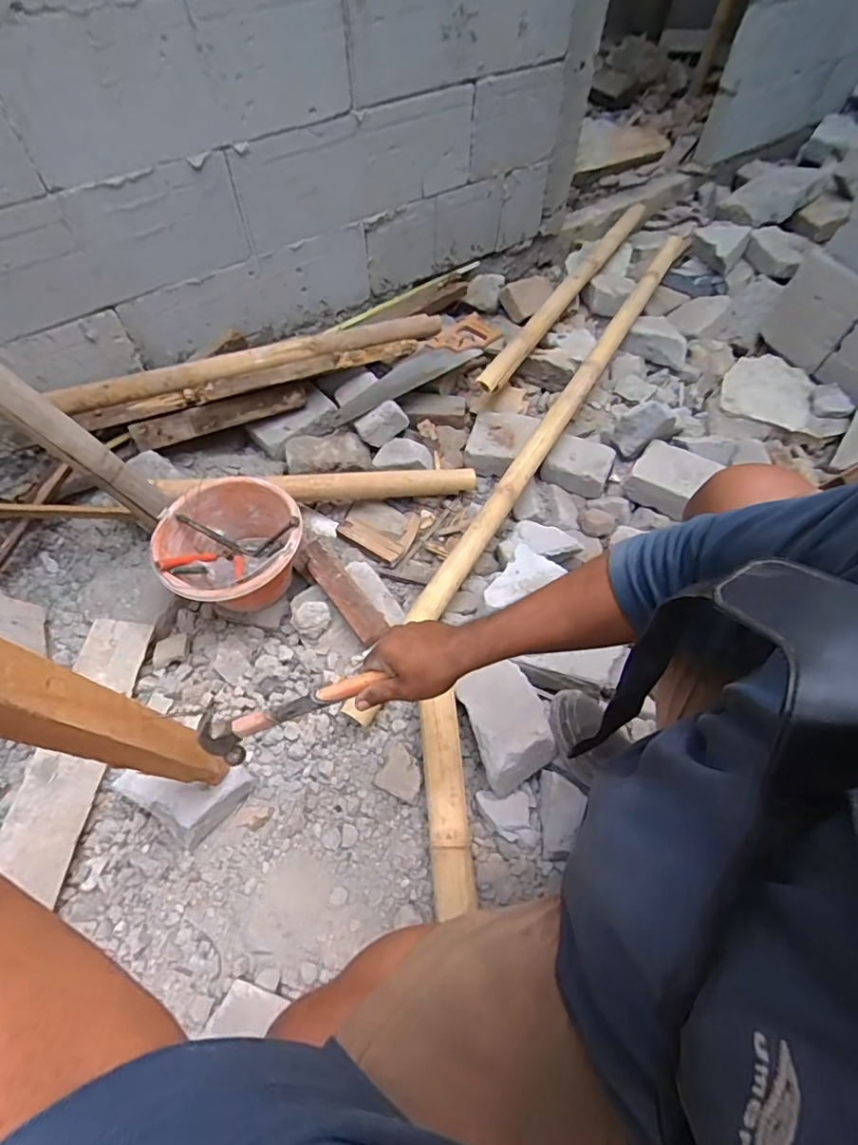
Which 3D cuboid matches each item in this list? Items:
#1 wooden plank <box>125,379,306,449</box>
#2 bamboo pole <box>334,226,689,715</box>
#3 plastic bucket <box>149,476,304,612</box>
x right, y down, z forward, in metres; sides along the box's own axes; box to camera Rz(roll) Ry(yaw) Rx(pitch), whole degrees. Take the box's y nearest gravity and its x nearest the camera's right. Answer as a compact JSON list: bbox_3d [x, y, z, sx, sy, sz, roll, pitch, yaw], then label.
[{"bbox_3d":[-0.455,-0.353,1.187,0.380,0.061,0.020,-25,30,-23],"label":"wooden plank"},{"bbox_3d":[0.301,-0.358,1.185,0.059,0.047,1.439,27,62,16],"label":"bamboo pole"},{"bbox_3d":[-0.354,-0.028,0.988,0.238,0.164,0.242,0,58,0],"label":"plastic bucket"}]

